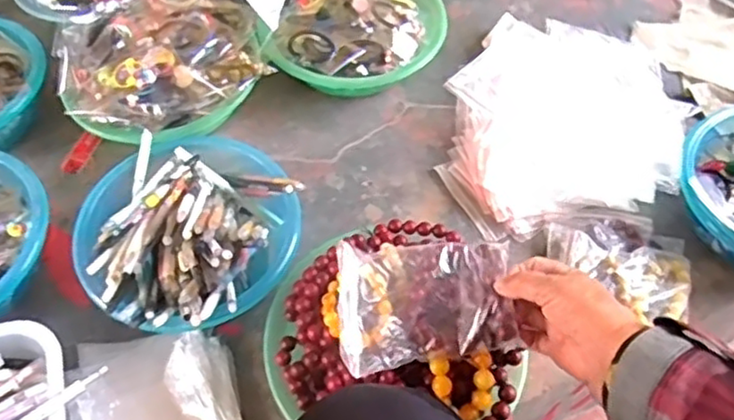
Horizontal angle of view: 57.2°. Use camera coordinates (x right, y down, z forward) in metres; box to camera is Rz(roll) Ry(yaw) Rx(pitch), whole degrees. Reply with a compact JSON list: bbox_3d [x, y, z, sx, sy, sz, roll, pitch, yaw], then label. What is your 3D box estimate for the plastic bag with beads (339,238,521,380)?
[{"bbox_3d":[0.047,0.070,0.583,0.146,0.049,0.119,-9,56,-6],"label":"plastic bag with beads"}]

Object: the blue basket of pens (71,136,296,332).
[{"bbox_3d":[-0.190,0.012,0.685,0.207,0.091,0.215,0,55,0],"label":"blue basket of pens"}]

